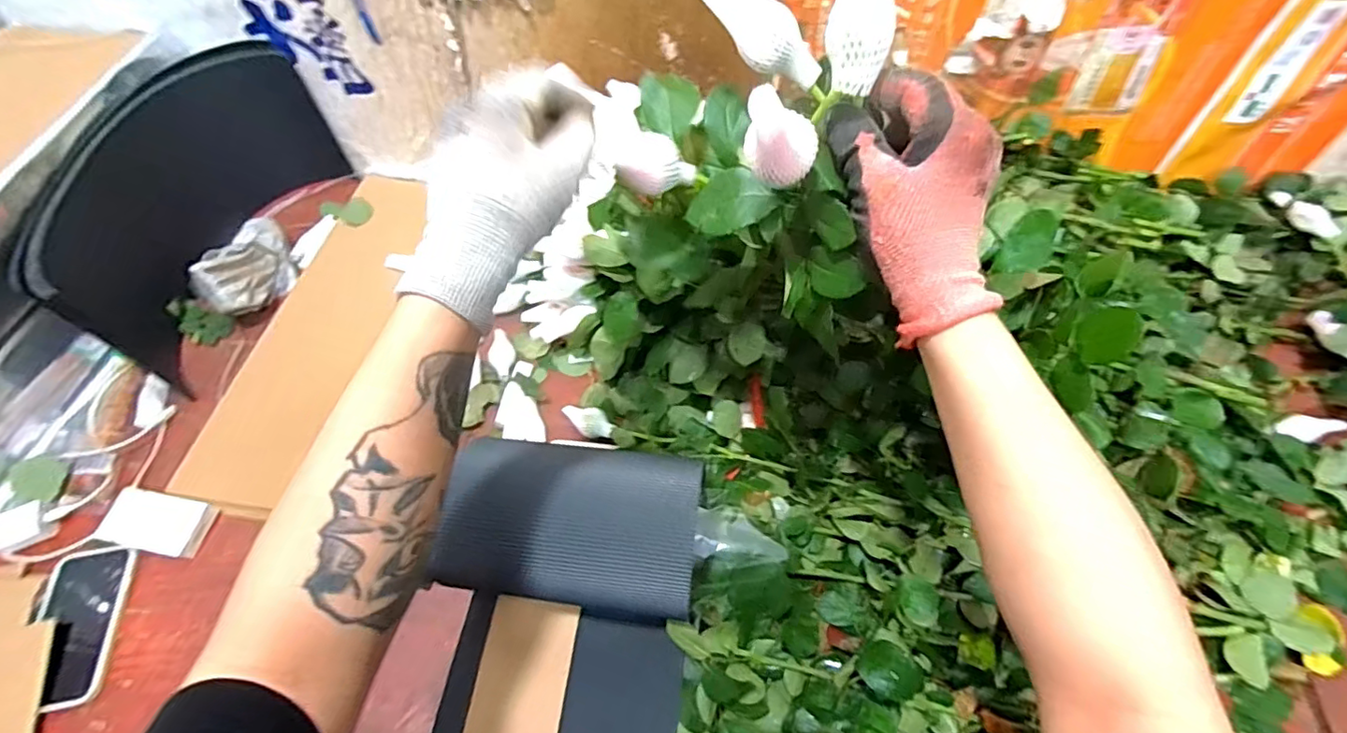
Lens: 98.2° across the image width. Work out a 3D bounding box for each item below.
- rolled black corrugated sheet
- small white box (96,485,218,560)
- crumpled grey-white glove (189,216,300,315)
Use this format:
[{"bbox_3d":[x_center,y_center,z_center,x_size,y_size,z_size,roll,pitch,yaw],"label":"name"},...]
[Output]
[{"bbox_3d":[-0.079,0.132,0.475,0.201,0.087,0.120,5,58,4],"label":"rolled black corrugated sheet"},{"bbox_3d":[-0.564,0.168,0.634,0.098,0.021,0.059,9,58,7],"label":"small white box"},{"bbox_3d":[-0.579,-0.139,0.798,0.071,0.077,0.156,13,59,9],"label":"crumpled grey-white glove"}]

